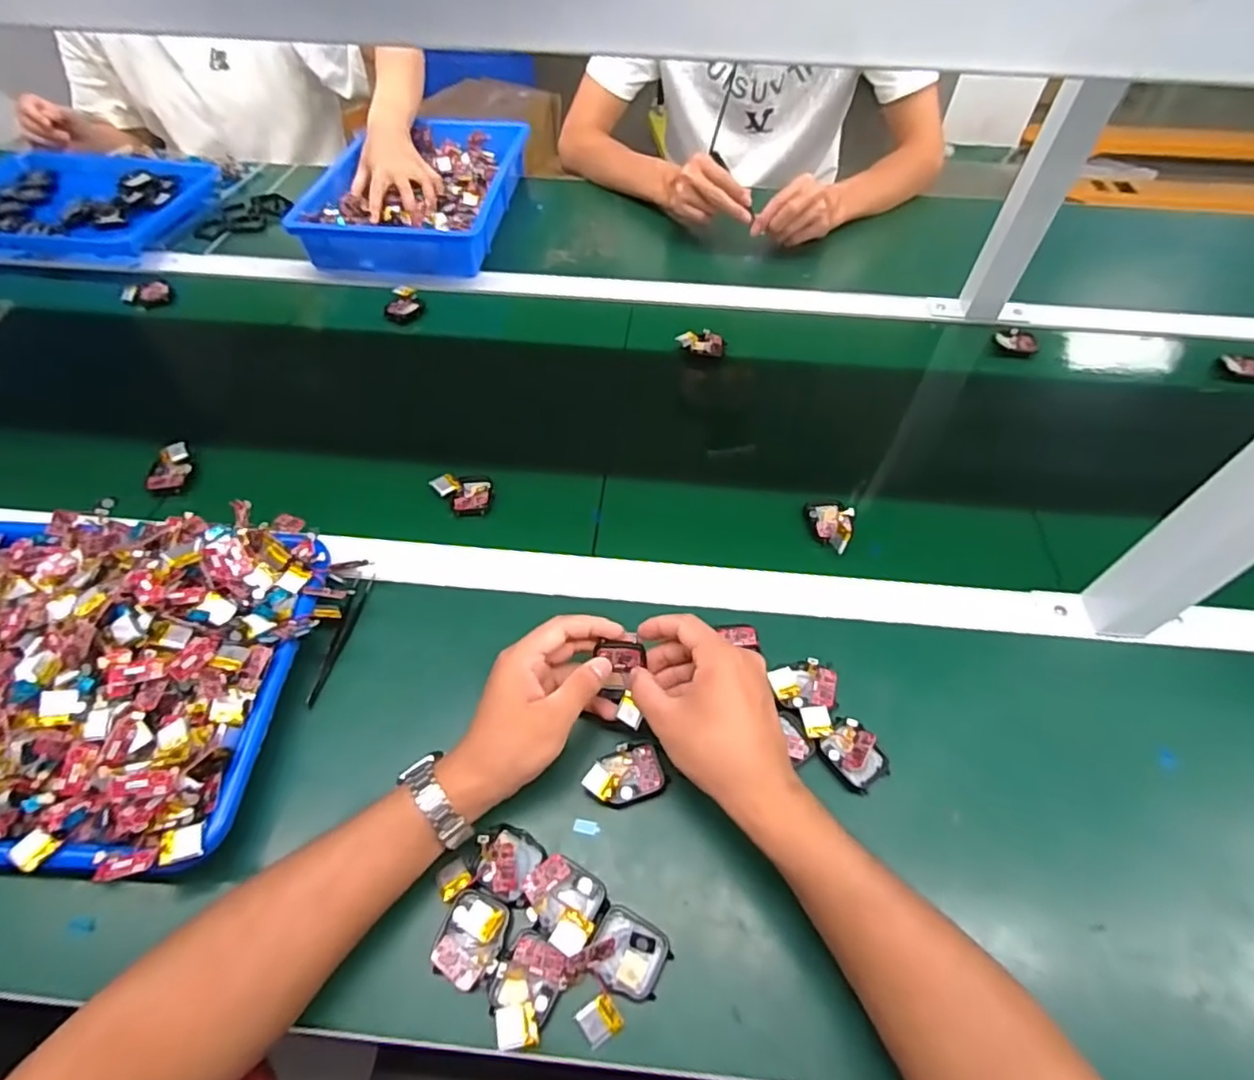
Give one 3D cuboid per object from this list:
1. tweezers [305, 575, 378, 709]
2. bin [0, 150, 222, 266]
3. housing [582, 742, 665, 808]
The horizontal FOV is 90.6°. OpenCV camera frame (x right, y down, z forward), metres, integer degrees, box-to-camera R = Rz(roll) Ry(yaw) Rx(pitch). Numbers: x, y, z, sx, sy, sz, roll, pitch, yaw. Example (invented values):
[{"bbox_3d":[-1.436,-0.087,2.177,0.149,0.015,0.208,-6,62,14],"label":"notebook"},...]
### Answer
[{"bbox_3d":[-0.228,0.075,0.497,0.011,0.015,0.116,6,55,4],"label":"tweezers"},{"bbox_3d":[-0.781,-0.480,0.881,0.353,0.040,0.236,4,54,2],"label":"bin"},{"bbox_3d":[-0.002,0.163,0.432,0.053,0.016,0.038,-16,56,-12],"label":"housing"}]

